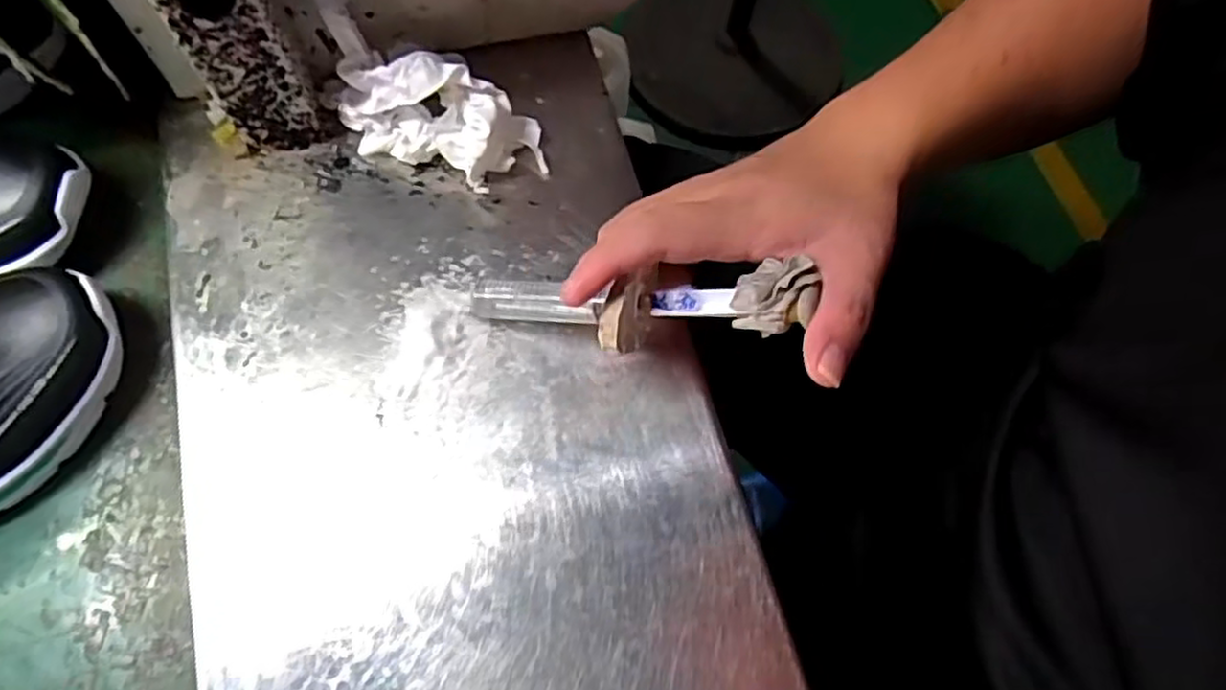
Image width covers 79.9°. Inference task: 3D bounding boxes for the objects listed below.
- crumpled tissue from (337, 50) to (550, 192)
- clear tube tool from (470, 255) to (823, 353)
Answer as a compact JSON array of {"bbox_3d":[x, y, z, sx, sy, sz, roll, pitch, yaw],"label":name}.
[{"bbox_3d":[-0.087,-0.115,0.370,0.105,0.047,0.049,18,68,5],"label":"crumpled tissue"},{"bbox_3d":[0.010,-0.015,0.288,0.130,0.027,0.031,-1,70,7],"label":"clear tube tool"}]

